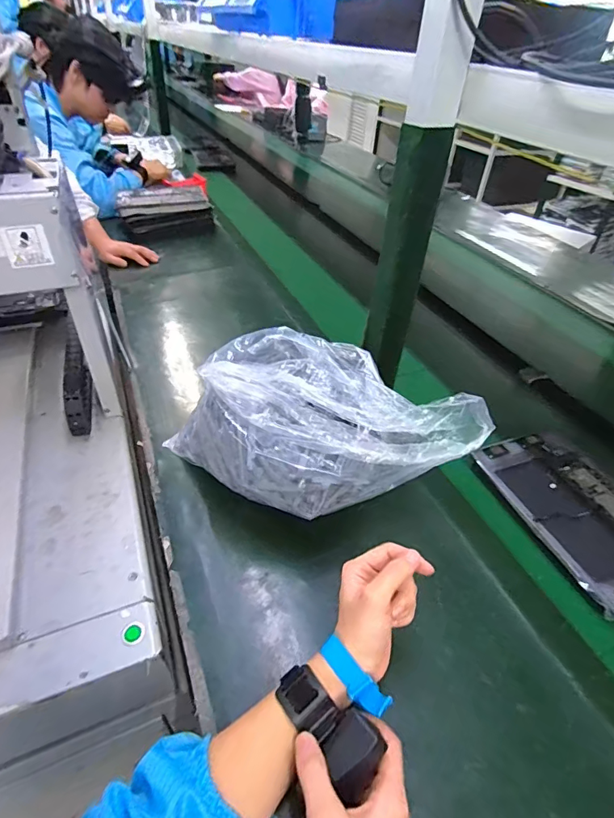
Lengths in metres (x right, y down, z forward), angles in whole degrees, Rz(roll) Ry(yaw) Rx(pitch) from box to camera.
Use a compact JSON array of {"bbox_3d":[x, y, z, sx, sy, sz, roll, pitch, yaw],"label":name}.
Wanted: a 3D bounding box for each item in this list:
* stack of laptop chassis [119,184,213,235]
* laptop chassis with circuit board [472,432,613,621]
[{"bbox_3d":[-0.438,-0.622,1.354,0.269,0.069,0.203,-14,45,-20],"label":"stack of laptop chassis"},{"bbox_3d":[0.360,0.131,0.586,0.173,0.012,0.253,-13,44,-16],"label":"laptop chassis with circuit board"}]

